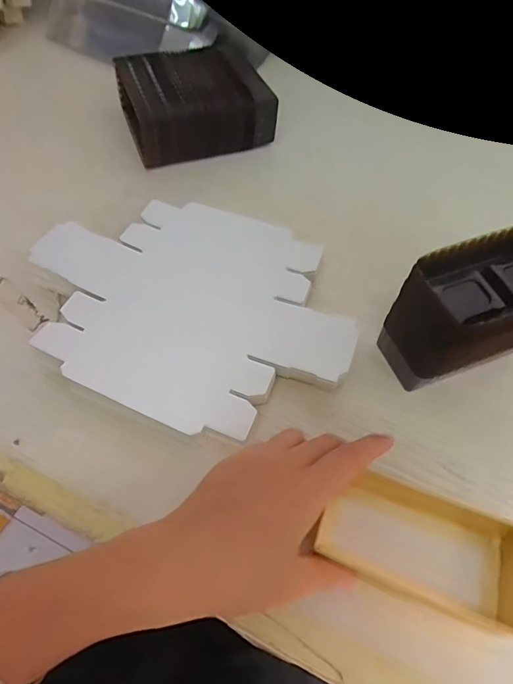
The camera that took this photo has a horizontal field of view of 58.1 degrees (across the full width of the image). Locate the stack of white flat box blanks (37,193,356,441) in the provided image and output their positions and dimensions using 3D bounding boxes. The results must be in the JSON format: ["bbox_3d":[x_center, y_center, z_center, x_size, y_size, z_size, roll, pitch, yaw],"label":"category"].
[{"bbox_3d":[-0.046,-0.031,0.346,0.236,0.014,0.185,22,60,6],"label":"stack of white flat box blanks"}]

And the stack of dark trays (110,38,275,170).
[{"bbox_3d":[-0.064,-0.244,0.463,0.144,0.050,0.114,-19,64,-14],"label":"stack of dark trays"}]

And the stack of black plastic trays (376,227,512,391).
[{"bbox_3d":[0.156,-0.020,0.328,0.119,0.094,0.063,-17,63,-13],"label":"stack of black plastic trays"}]

